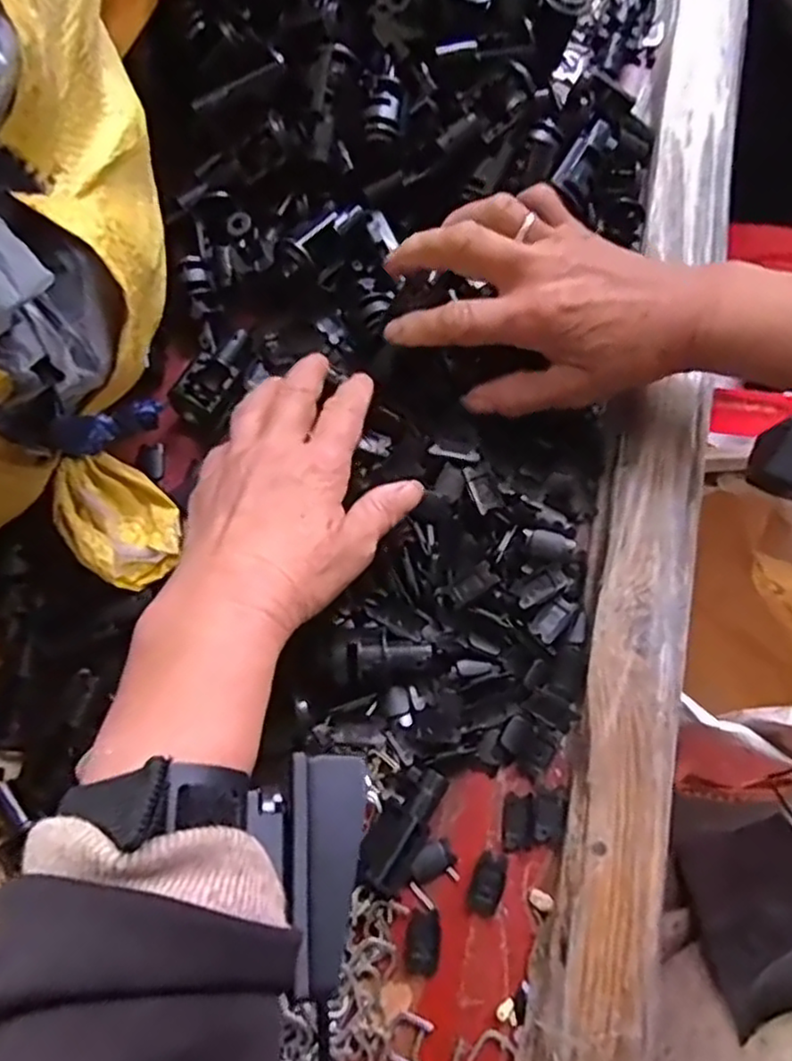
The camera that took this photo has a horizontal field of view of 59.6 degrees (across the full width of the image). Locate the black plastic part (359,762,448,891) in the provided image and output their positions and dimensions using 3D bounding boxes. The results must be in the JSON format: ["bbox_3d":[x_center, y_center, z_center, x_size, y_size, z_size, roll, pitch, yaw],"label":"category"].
[{"bbox_3d":[0.005,0.126,0.295,0.024,0.025,0.048,34,77,8],"label":"black plastic part"}]

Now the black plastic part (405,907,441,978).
[{"bbox_3d":[0.012,0.175,0.294,0.014,0.004,0.025,6,75,1],"label":"black plastic part"}]

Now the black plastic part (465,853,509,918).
[{"bbox_3d":[0.040,0.153,0.301,0.013,0.004,0.025,19,76,4],"label":"black plastic part"}]

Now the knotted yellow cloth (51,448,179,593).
[{"bbox_3d":[-0.129,-0.005,0.324,0.045,0.026,0.063,-42,80,-11],"label":"knotted yellow cloth"}]

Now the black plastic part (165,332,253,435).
[{"bbox_3d":[-0.092,-0.077,0.360,0.029,0.022,0.051,31,77,7],"label":"black plastic part"}]

